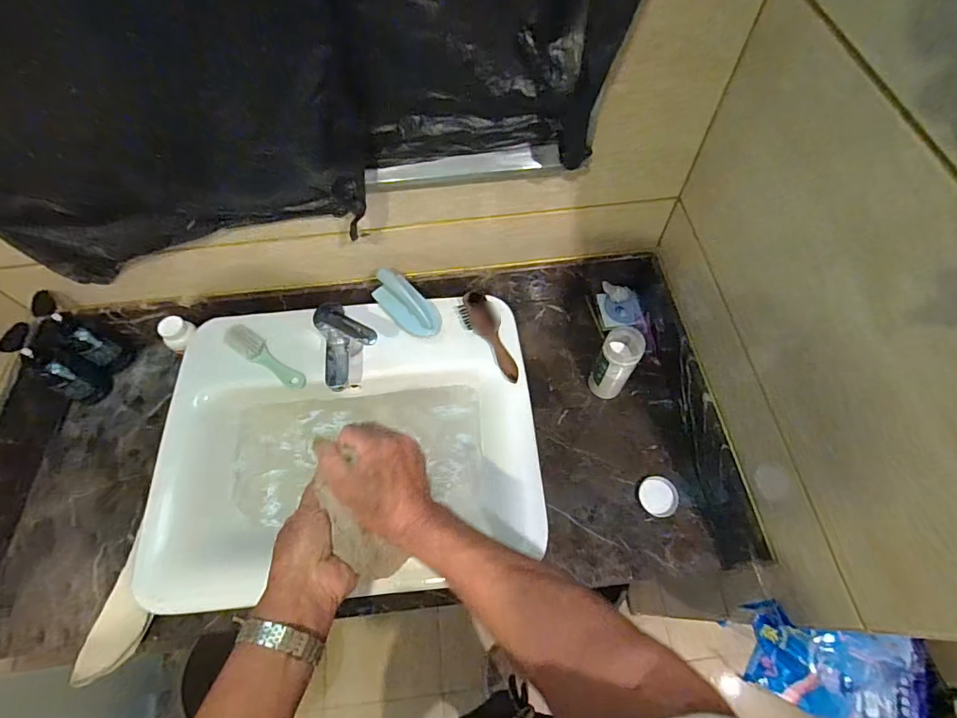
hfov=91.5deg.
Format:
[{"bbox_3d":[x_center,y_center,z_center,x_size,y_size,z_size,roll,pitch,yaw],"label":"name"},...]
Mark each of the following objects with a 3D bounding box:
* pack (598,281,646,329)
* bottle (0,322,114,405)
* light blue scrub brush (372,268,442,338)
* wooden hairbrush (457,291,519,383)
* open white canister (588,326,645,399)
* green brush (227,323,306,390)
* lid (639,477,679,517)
[{"bbox_3d":[0.267,-0.101,0.882,0.073,0.027,0.087,-7,62,-2],"label":"pack"},{"bbox_3d":[-0.693,0.014,0.770,0.060,0.158,0.074,19,65,12],"label":"bottle"},{"bbox_3d":[-0.115,-0.089,0.746,0.131,0.053,0.057,44,71,4],"label":"light blue scrub brush"},{"bbox_3d":[0.018,-0.034,0.744,0.058,0.027,0.166,-19,63,-8],"label":"wooden hairbrush"},{"bbox_3d":[0.224,0.007,0.761,0.062,0.138,0.068,-1,62,2],"label":"open white canister"},{"bbox_3d":[-0.347,-0.006,0.751,0.175,0.035,0.041,33,68,18],"label":"green brush"},{"bbox_3d":[0.282,0.216,0.728,0.058,0.021,0.058,-1,62,2],"label":"lid"}]

